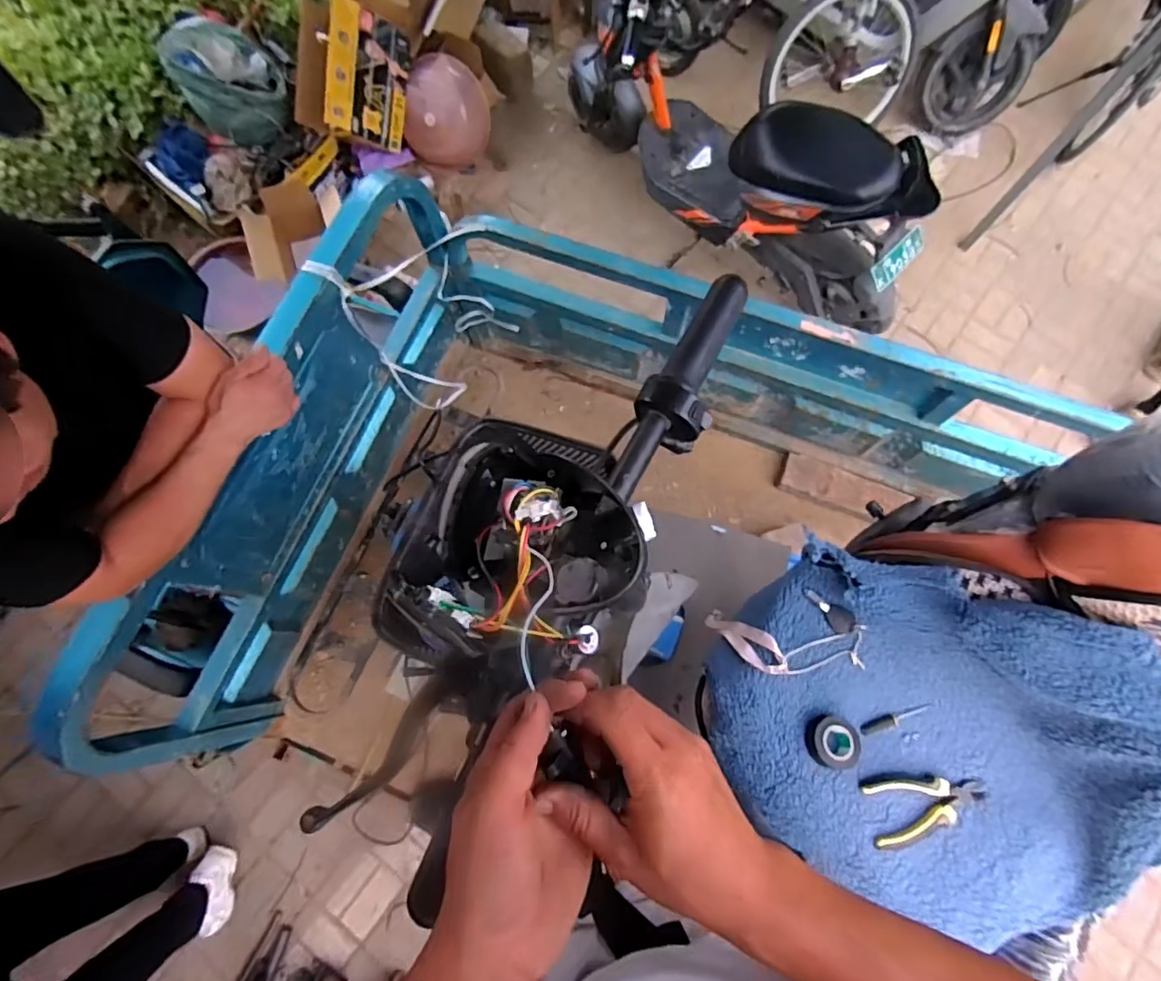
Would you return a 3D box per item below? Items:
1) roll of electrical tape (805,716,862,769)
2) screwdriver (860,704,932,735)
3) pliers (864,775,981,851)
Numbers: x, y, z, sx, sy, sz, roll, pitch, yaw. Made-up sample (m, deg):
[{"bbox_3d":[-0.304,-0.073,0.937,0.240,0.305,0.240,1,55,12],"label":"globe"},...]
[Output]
[{"bbox_3d":[0.313,0.311,0.692,0.062,0.026,0.057,0,76,-1],"label":"roll of electrical tape"},{"bbox_3d":[0.406,0.295,0.725,0.092,0.021,0.016,-16,76,-5],"label":"screwdriver"},{"bbox_3d":[0.423,0.389,0.687,0.148,0.022,0.068,-5,76,-2],"label":"pliers"}]

